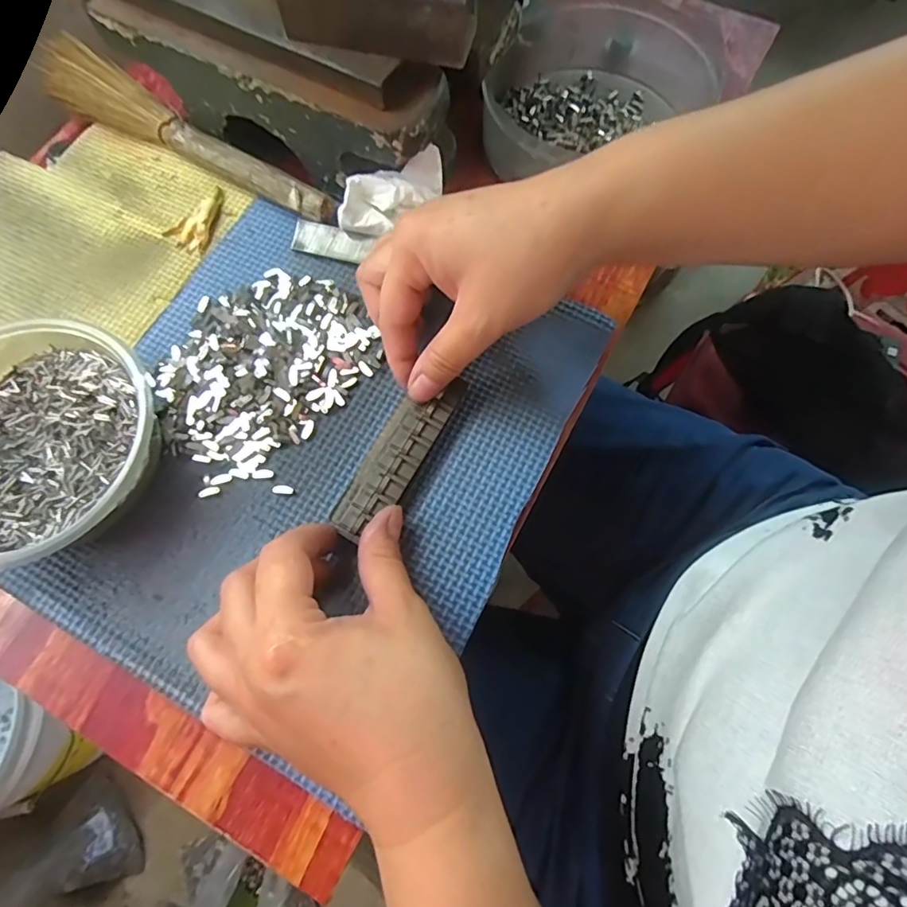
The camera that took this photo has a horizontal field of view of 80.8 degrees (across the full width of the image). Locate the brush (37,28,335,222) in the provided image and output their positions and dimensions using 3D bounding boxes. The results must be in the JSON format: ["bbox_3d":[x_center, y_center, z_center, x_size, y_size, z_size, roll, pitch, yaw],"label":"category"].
[{"bbox_3d":[-0.169,-0.203,0.334,0.233,0.020,0.038,29,73,10],"label":"brush"}]

